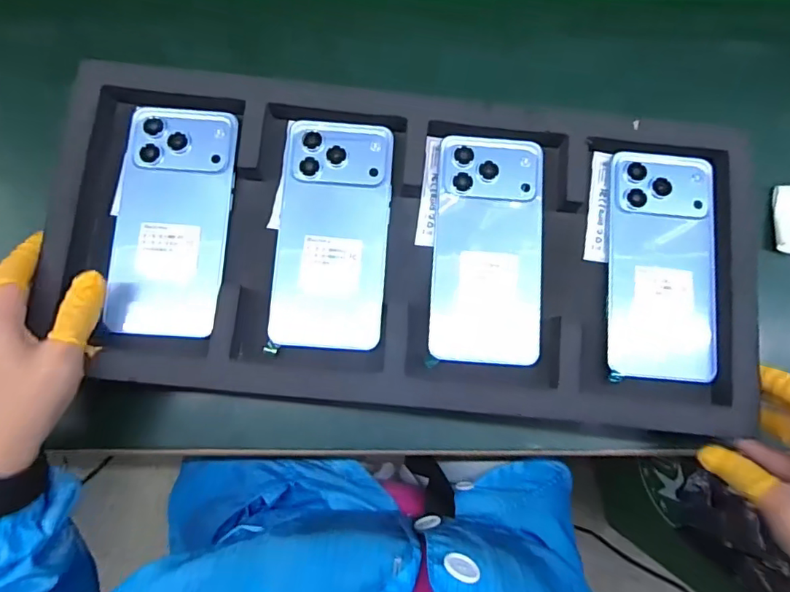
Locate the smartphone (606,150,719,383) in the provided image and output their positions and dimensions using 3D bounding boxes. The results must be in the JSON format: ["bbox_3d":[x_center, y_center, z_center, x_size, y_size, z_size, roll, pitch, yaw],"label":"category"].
[{"bbox_3d":[0.194,-0.024,0.373,0.075,0.016,0.163,6,79,-1],"label":"smartphone"}]

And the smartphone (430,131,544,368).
[{"bbox_3d":[0.066,-0.034,0.364,0.075,0.014,0.160,5,79,-1],"label":"smartphone"}]

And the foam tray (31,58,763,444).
[{"bbox_3d":[0.011,-0.038,0.357,0.466,0.034,0.230,6,77,1],"label":"foam tray"}]

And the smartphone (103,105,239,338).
[{"bbox_3d":[-0.156,-0.056,0.359,0.077,0.011,0.159,3,79,-2],"label":"smartphone"}]

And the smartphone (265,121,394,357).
[{"bbox_3d":[-0.044,-0.045,0.360,0.077,0.013,0.161,4,79,-1],"label":"smartphone"}]

